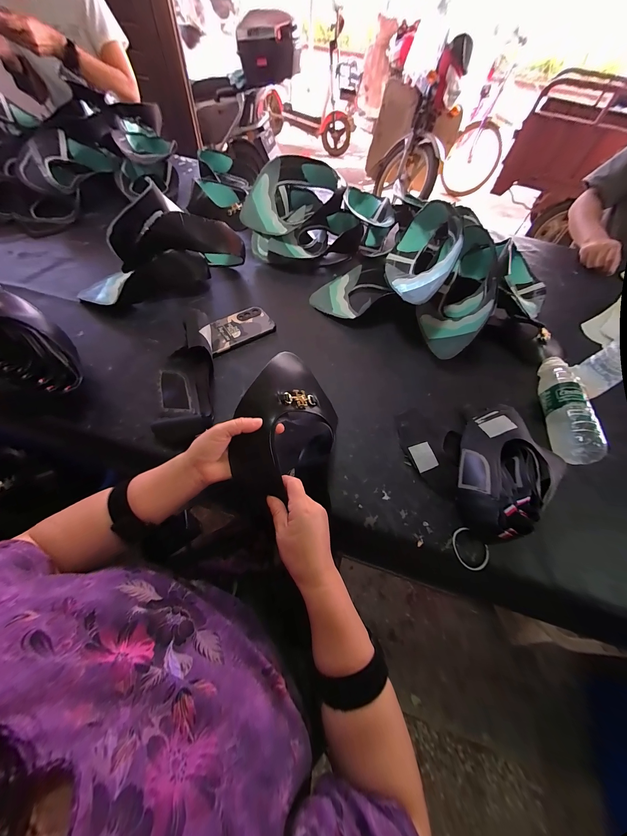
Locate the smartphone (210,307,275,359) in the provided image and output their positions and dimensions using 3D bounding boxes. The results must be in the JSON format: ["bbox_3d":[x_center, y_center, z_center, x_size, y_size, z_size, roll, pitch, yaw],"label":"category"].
[{"bbox_3d":[-0.150,-0.179,0.539,0.138,0.014,0.079,-30,65,-21],"label":"smartphone"}]

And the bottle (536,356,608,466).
[{"bbox_3d":[0.457,-0.029,0.486,0.057,0.055,0.223,12,58,3],"label":"bottle"}]

